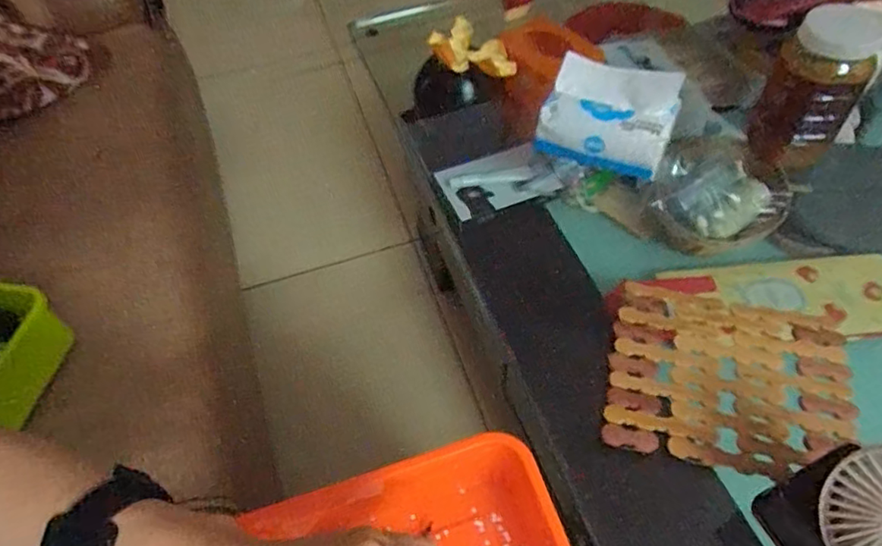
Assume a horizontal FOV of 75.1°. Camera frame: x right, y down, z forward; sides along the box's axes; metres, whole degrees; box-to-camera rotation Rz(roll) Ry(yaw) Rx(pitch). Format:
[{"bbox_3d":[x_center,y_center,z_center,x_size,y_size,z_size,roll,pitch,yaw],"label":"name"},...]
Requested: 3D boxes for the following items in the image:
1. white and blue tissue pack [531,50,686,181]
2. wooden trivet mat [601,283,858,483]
[{"bbox_3d":[0.194,-0.181,0.661,0.140,0.069,0.106,22,58,19],"label":"white and blue tissue pack"},{"bbox_3d":[0.248,0.089,0.501,0.193,0.009,0.167,10,55,12],"label":"wooden trivet mat"}]

